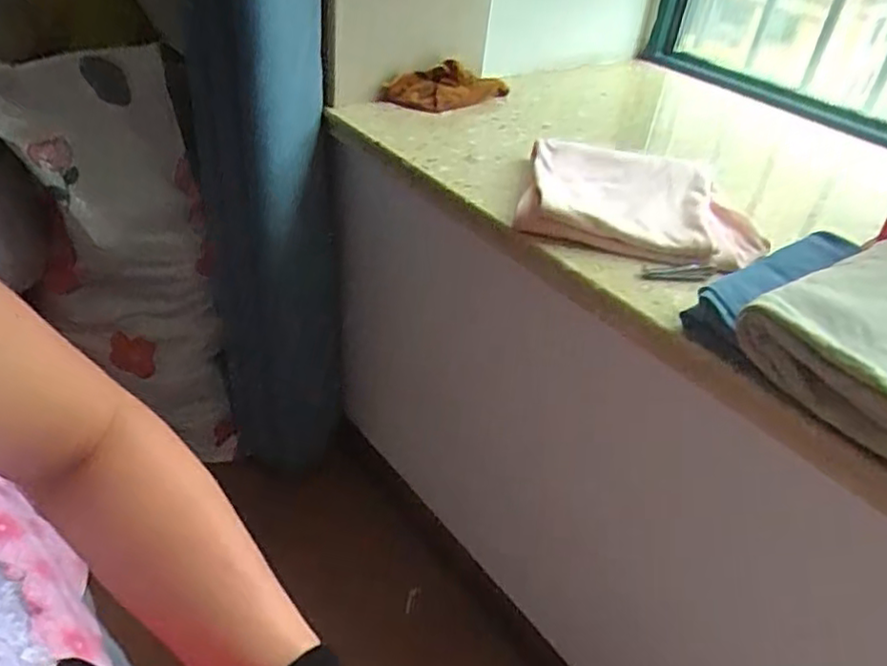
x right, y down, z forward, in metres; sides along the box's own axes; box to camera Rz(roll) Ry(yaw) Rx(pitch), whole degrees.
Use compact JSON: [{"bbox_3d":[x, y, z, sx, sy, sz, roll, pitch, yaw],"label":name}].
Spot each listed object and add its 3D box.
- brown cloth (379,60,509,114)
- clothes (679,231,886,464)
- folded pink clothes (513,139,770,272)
[{"bbox_3d":[0.007,-0.384,1.042,0.203,0.067,0.068,-1,37,-6],"label":"brown cloth"},{"bbox_3d":[0.369,-0.010,0.572,0.244,0.067,0.238,-22,46,-32],"label":"clothes"},{"bbox_3d":[0.223,-0.148,0.764,0.256,0.053,0.191,13,38,9],"label":"folded pink clothes"}]

